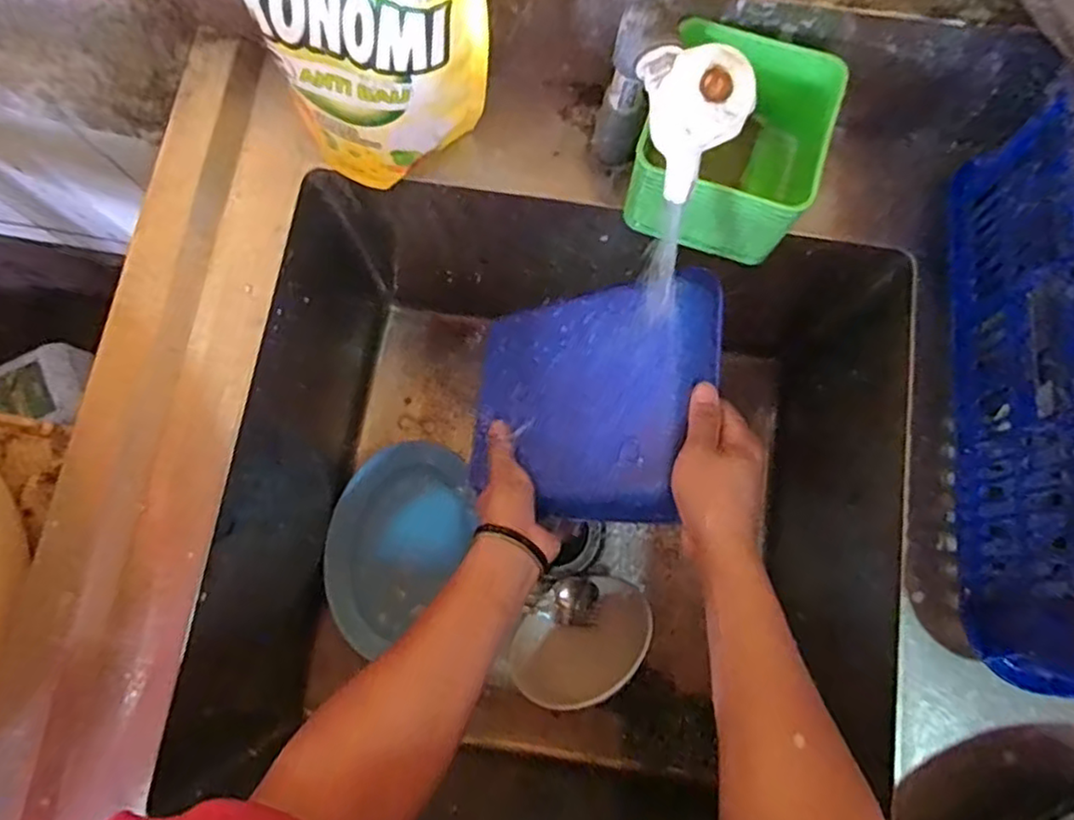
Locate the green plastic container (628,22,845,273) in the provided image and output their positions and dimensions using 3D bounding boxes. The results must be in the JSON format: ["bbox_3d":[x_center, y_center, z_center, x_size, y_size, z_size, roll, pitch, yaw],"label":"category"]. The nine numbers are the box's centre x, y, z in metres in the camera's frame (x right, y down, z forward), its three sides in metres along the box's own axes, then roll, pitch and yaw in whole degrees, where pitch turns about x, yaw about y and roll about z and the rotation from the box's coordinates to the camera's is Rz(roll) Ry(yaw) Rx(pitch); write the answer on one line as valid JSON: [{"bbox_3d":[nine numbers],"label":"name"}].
[{"bbox_3d":[0.148,-0.198,0.515,0.121,0.095,0.140,23,80,4],"label":"green plastic container"}]

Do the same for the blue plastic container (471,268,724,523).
[{"bbox_3d":[0.040,-0.005,0.565,0.228,0.032,0.189,-9,72,40],"label":"blue plastic container"}]

